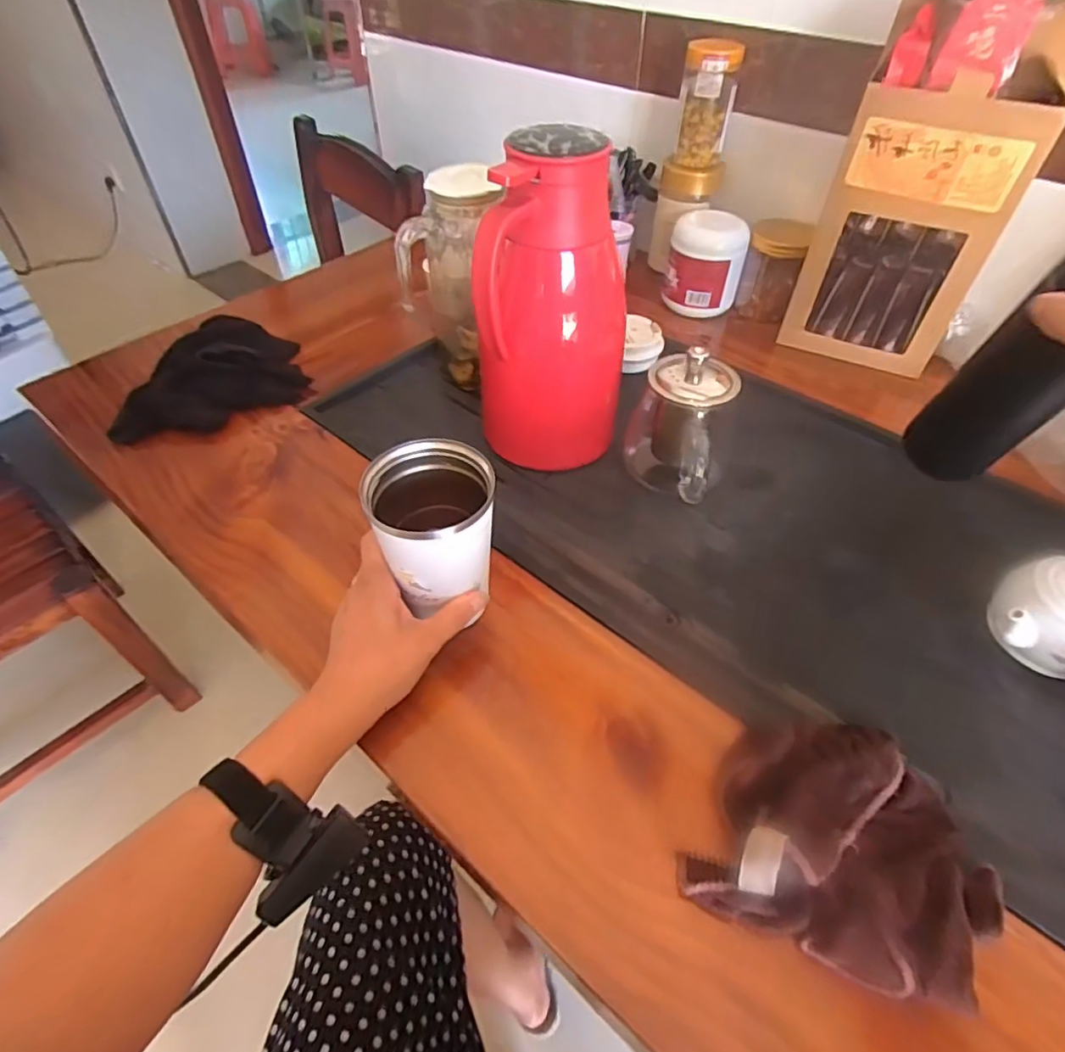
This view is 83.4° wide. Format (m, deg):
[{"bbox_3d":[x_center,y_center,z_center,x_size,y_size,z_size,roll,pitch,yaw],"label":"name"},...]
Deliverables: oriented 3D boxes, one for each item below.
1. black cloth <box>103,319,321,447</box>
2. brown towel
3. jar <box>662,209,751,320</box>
[{"bbox_3d":[-0.345,-0.162,0.629,0.205,0.043,0.136,-32,56,-26],"label":"black cloth"},{"bbox_3d":[0.180,0.175,0.343,0.145,0.049,0.138,23,52,18],"label":"brown towel"},{"bbox_3d":[0.206,-0.310,0.719,0.087,0.099,0.075,12,49,9],"label":"jar"}]

